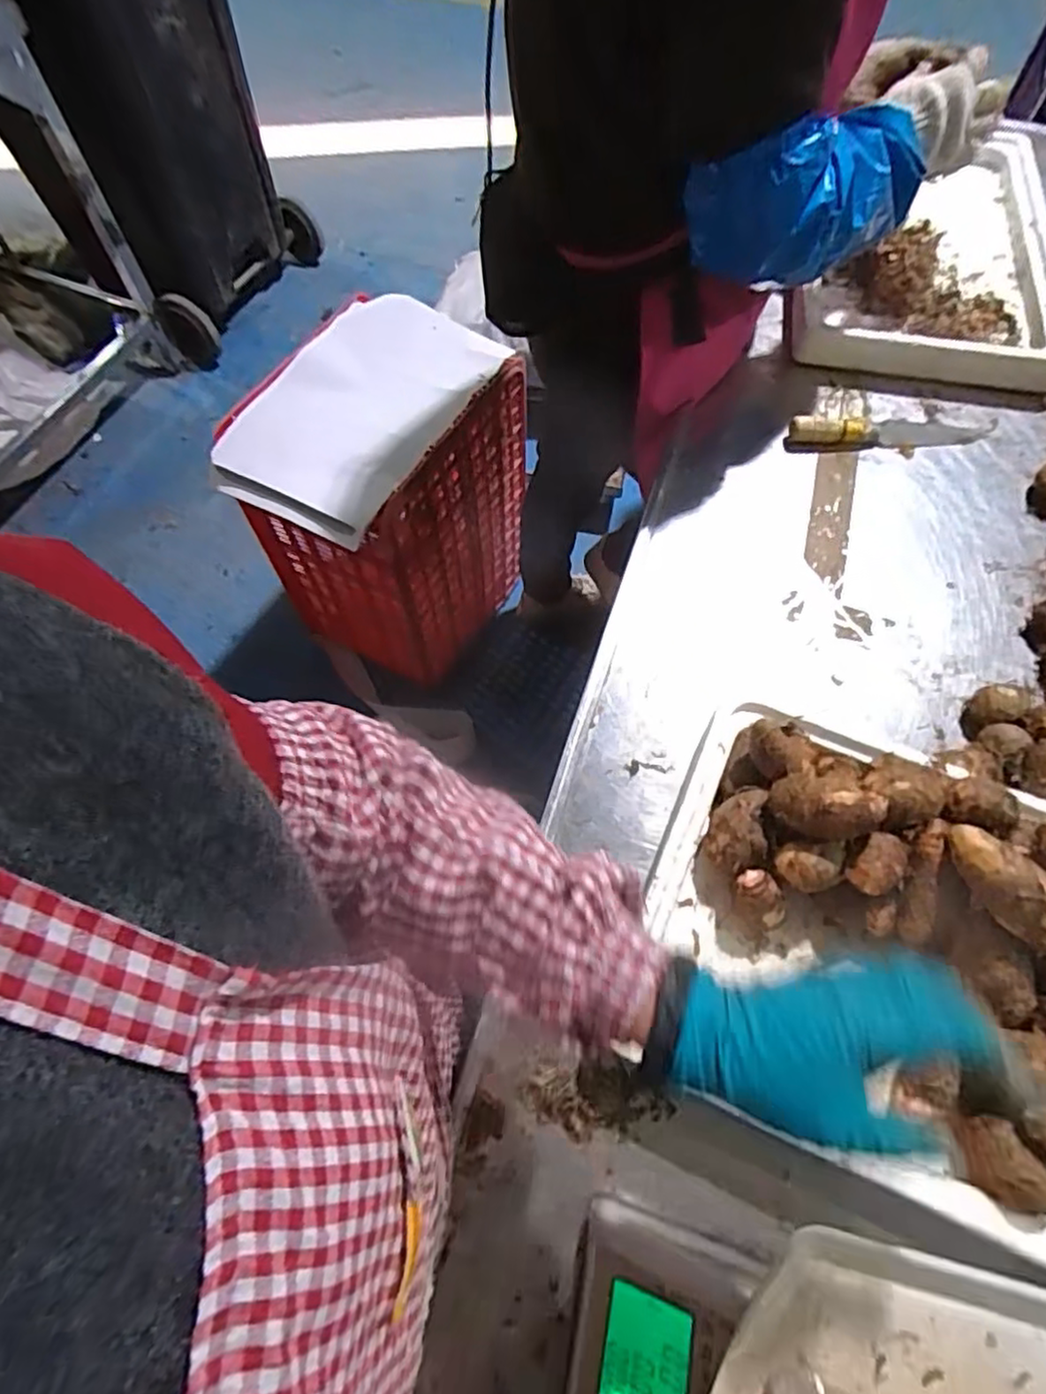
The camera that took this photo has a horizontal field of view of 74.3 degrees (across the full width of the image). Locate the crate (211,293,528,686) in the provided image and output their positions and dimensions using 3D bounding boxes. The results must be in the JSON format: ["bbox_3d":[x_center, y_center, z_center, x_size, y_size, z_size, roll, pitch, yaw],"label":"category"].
[{"bbox_3d":[-0.243,-0.343,1.288,0.360,0.520,0.443,24,68,12],"label":"crate"}]

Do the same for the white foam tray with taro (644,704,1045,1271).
[{"bbox_3d":[0.318,0.193,0.466,0.463,0.118,0.290,22,67,11],"label":"white foam tray with taro"}]

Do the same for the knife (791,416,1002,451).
[{"bbox_3d":[0.404,-0.292,0.748,0.231,0.025,0.038,-6,65,-3],"label":"knife"}]

